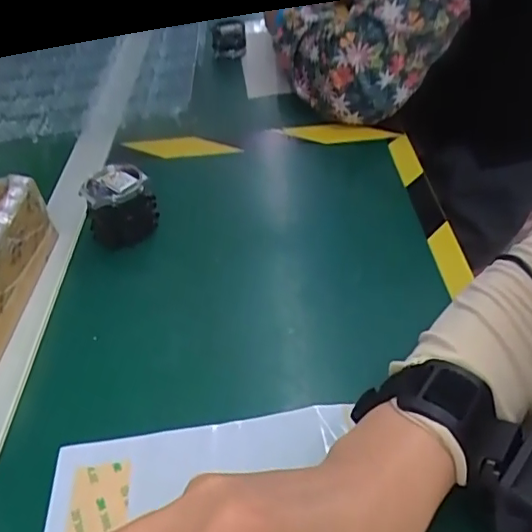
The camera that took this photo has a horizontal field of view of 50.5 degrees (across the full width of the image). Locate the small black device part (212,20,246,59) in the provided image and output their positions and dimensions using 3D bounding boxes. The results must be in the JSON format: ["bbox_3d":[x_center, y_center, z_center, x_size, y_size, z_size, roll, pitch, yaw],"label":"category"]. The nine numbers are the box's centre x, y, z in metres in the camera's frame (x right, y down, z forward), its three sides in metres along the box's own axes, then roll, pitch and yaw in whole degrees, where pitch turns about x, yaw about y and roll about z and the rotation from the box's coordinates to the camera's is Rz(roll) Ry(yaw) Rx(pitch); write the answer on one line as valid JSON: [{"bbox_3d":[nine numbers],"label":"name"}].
[{"bbox_3d":[-0.046,-0.282,0.695,0.037,0.039,0.033,-1,40,6],"label":"small black device part"}]

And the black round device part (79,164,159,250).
[{"bbox_3d":[-0.117,-0.048,0.455,0.051,0.050,0.046,-17,41,-13],"label":"black round device part"}]

